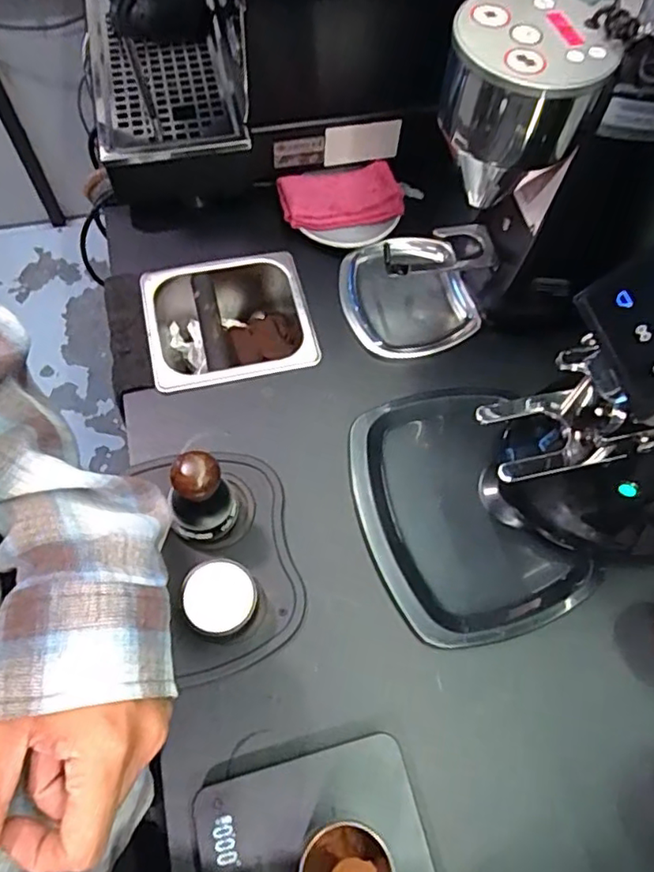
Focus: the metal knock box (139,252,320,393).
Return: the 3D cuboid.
[{"bbox_3d":[-0.110,-0.115,0.701,0.177,0.089,0.162,-12,65,-7],"label":"metal knock box"}]

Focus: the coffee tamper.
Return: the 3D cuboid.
[{"bbox_3d":[-0.105,0.053,0.517,0.046,0.097,0.048,0,64,-1],"label":"coffee tamper"}]

